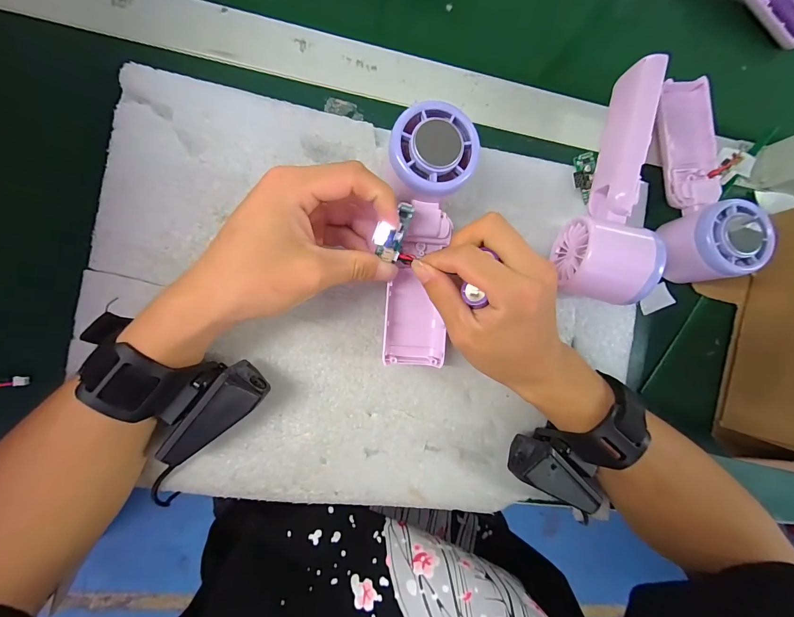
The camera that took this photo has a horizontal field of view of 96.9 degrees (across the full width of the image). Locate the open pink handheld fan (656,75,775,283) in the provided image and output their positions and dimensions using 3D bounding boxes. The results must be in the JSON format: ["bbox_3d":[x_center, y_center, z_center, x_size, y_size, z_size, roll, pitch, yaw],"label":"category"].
[{"bbox_3d":[0.243,-0.106,0.280,0.055,0.056,0.167,2,89,-9],"label":"open pink handheld fan"}]

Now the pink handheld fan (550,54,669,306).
[{"bbox_3d":[0.161,-0.085,0.263,0.056,0.063,0.166,16,87,-8],"label":"pink handheld fan"}]

